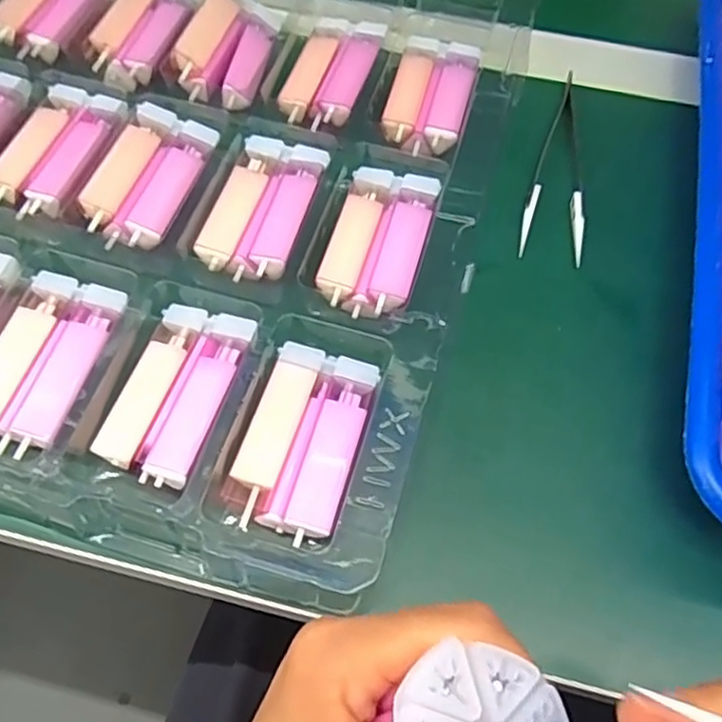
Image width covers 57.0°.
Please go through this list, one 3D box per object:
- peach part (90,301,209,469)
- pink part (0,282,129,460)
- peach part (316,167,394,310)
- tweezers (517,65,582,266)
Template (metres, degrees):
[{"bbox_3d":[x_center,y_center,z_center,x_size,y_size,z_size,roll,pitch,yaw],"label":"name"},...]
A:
[{"bbox_3d":[-0.080,0.007,0.255,0.017,0.006,0.068,17,62,8],"label":"peach part"},{"bbox_3d":[-0.114,0.002,0.255,0.022,0.008,0.072,14,62,7],"label":"pink part"},{"bbox_3d":[-0.003,-0.057,0.292,0.017,0.008,0.070,14,62,7],"label":"peach part"},{"bbox_3d":[0.097,-0.100,0.327,0.028,0.005,0.120,10,62,4],"label":"tweezers"}]

